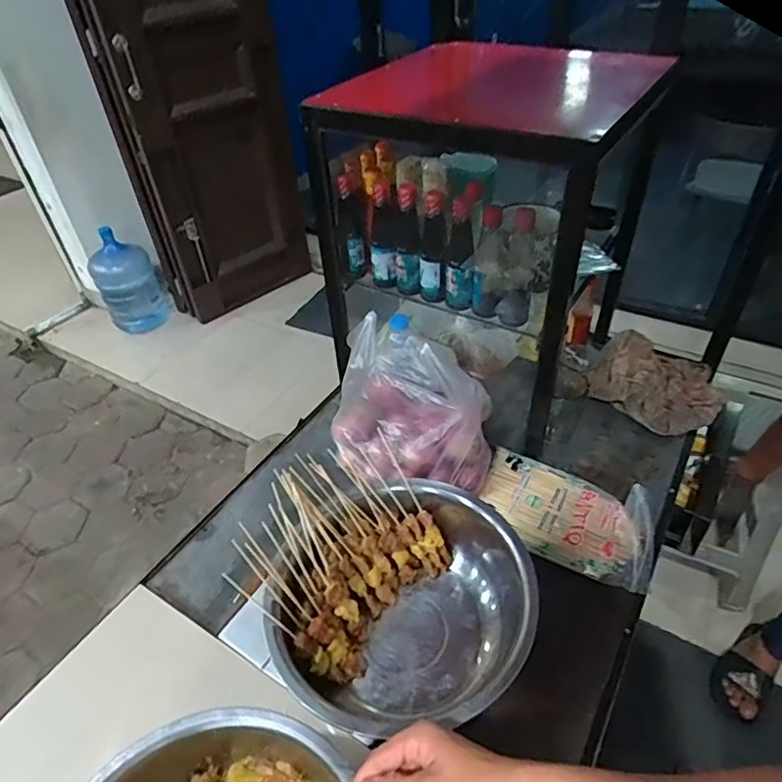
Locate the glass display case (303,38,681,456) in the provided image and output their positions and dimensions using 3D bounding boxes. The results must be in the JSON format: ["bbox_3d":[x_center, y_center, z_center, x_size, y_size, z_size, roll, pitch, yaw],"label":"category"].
[{"bbox_3d":[0.161,-0.237,0.909,0.379,0.481,0.398,25,49,28],"label":"glass display case"}]

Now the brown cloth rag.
[{"bbox_3d":[0.480,-0.023,1.008,0.191,0.040,0.223,-31,49,-27],"label":"brown cloth rag"}]

